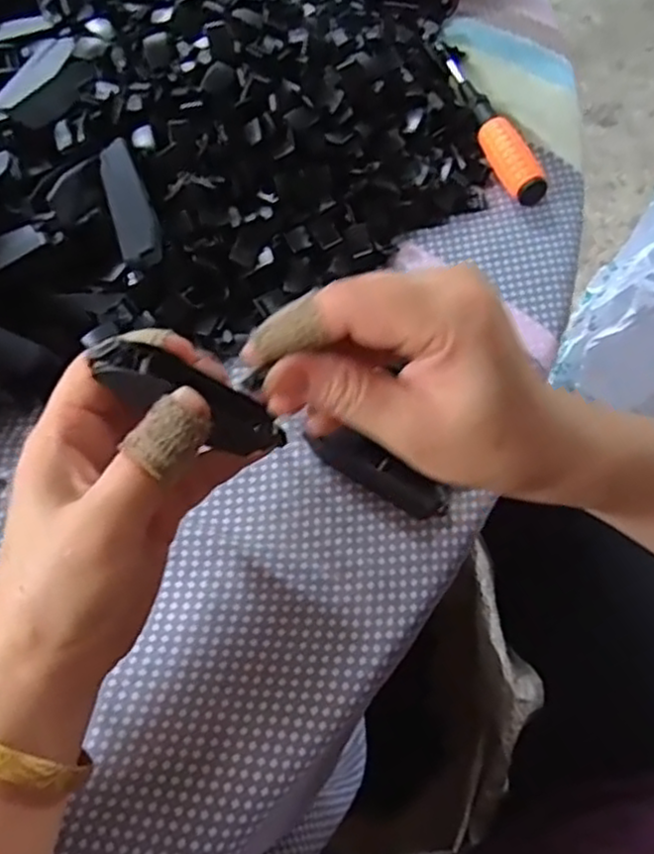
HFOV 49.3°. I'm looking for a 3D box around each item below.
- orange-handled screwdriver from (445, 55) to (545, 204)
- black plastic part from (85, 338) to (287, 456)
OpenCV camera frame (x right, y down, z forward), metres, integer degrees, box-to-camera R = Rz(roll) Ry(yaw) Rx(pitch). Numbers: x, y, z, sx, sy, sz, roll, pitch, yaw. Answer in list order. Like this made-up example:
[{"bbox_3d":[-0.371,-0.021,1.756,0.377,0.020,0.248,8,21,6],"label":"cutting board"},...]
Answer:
[{"bbox_3d":[0.095,-0.179,0.422,0.019,0.019,0.121,-17,66,-7],"label":"orange-handled screwdriver"},{"bbox_3d":[-0.047,-0.010,0.254,0.075,0.011,0.021,27,62,-29],"label":"black plastic part"}]

